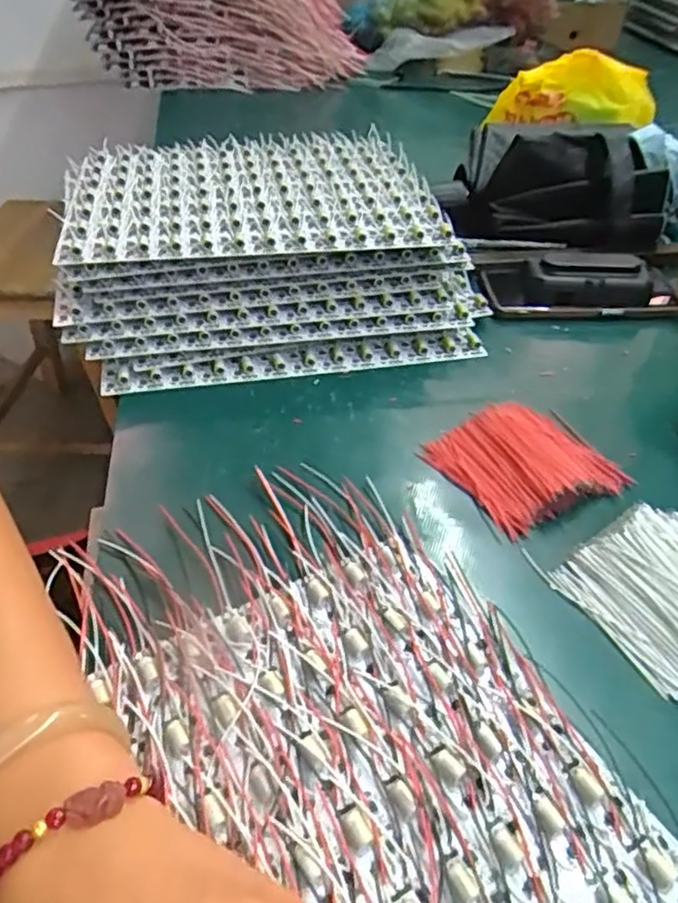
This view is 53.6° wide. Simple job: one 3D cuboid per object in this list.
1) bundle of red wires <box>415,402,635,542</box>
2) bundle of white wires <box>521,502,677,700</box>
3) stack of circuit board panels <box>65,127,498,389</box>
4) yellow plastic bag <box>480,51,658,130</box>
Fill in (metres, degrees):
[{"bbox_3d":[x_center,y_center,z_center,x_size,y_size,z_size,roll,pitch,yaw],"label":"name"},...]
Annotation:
[{"bbox_3d":[0.117,0.004,0.424,0.098,0.021,0.088,-18,46,-22],"label":"bundle of red wires"},{"bbox_3d":[0.176,0.069,0.348,0.101,0.021,0.093,-18,46,-22],"label":"bundle of white wires"},{"bbox_3d":[-0.070,-0.178,0.580,0.313,0.092,0.301,-9,43,-13],"label":"stack of circuit board panels"},{"bbox_3d":[0.289,-0.427,0.795,0.195,0.090,0.123,3,42,7],"label":"yellow plastic bag"}]

